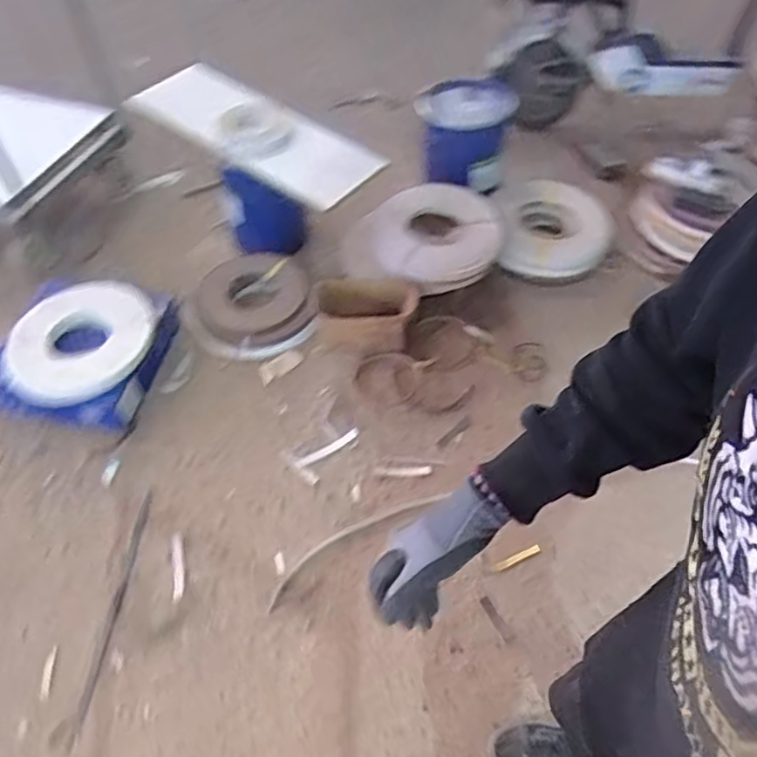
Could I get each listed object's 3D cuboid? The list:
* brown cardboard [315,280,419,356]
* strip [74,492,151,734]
[{"bbox_3d":[-0.044,-0.195,1.931,0.307,0.168,0.203,5,53,6],"label":"brown cardboard"},{"bbox_3d":[-0.629,0.535,1.501,0.028,0.009,0.552,3,55,3],"label":"strip"}]

